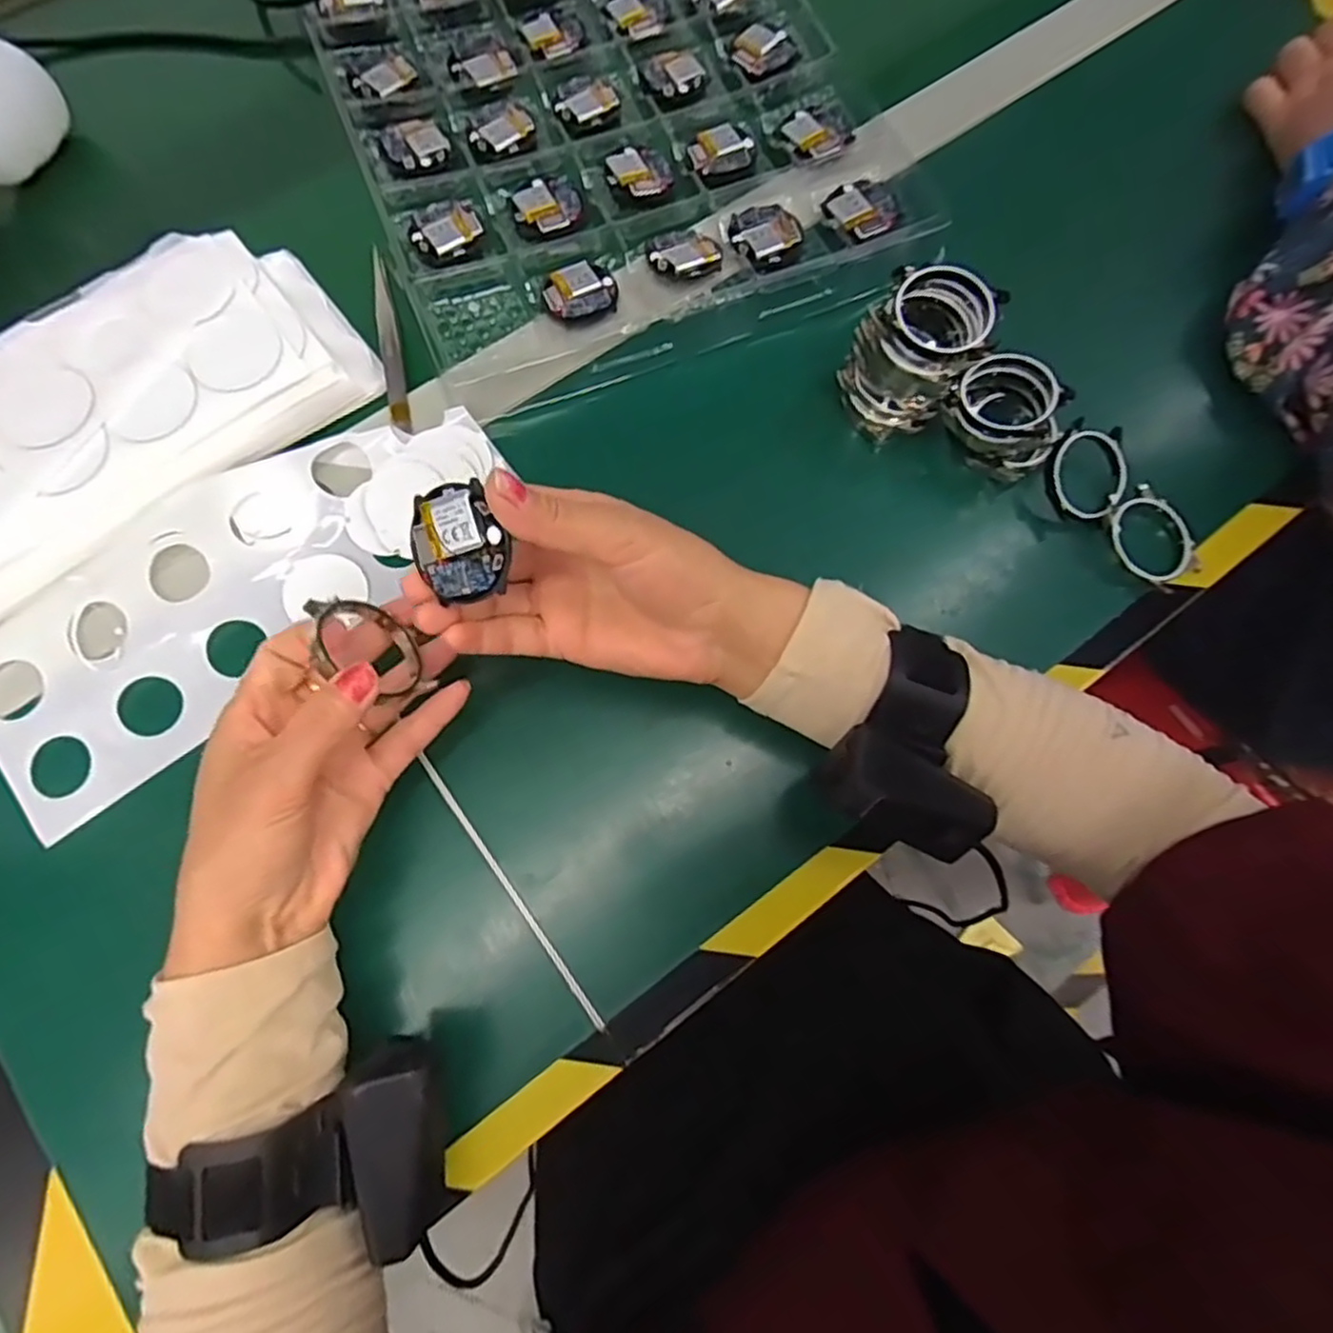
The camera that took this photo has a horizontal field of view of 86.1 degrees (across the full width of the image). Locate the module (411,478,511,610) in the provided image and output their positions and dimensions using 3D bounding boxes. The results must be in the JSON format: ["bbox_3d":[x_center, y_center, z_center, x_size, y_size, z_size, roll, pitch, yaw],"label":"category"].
[{"bbox_3d":[-0.077,-0.045,0.262,0.039,0.006,0.042,-18,95,26],"label":"module"}]

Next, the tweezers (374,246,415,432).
[{"bbox_3d":[-0.155,-0.184,0.397,0.011,0.008,0.125,-12,76,-4],"label":"tweezers"}]

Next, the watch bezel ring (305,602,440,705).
[{"bbox_3d":[-0.119,-0.007,0.285,0.007,0.050,0.047,-36,80,26],"label":"watch bezel ring"}]

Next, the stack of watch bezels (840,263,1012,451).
[{"bbox_3d":[0.125,-0.156,0.355,0.049,0.069,0.053,-32,79,-9],"label":"stack of watch bezels"}]

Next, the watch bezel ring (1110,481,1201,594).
[{"bbox_3d":[0.254,-0.066,0.368,0.044,0.012,0.050,-38,85,-13],"label":"watch bezel ring"}]

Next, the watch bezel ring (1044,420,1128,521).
[{"bbox_3d":[0.222,-0.102,0.373,0.046,0.011,0.049,-1,94,-10],"label":"watch bezel ring"}]

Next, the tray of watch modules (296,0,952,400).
[{"bbox_3d":[-0.055,-0.393,0.447,0.302,0.014,0.435,-21,77,-7],"label":"tray of watch modules"}]

